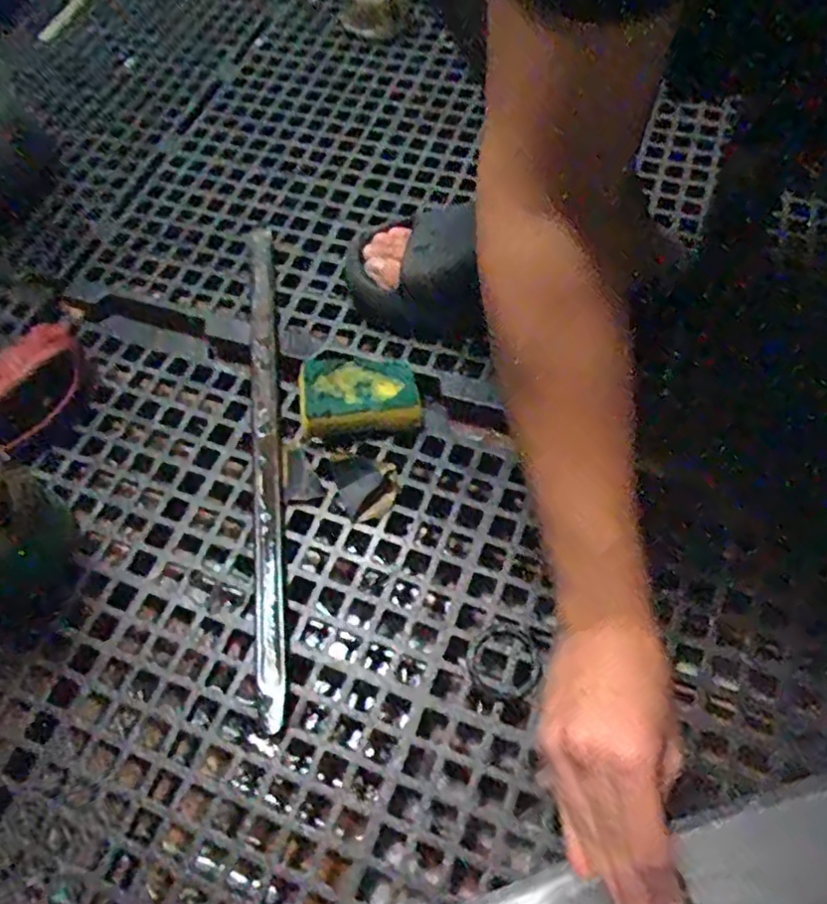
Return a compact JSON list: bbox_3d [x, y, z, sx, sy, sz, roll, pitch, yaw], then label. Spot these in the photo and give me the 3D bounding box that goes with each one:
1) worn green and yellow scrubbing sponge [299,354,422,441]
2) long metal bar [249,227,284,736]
[{"bbox_3d":[-0.048,-0.053,0.564,0.095,0.031,0.087,-15,61,-3],"label":"worn green and yellow scrubbing sponge"},{"bbox_3d":[-0.125,-0.023,0.573,0.023,0.006,0.468,-9,60,-1],"label":"long metal bar"}]

